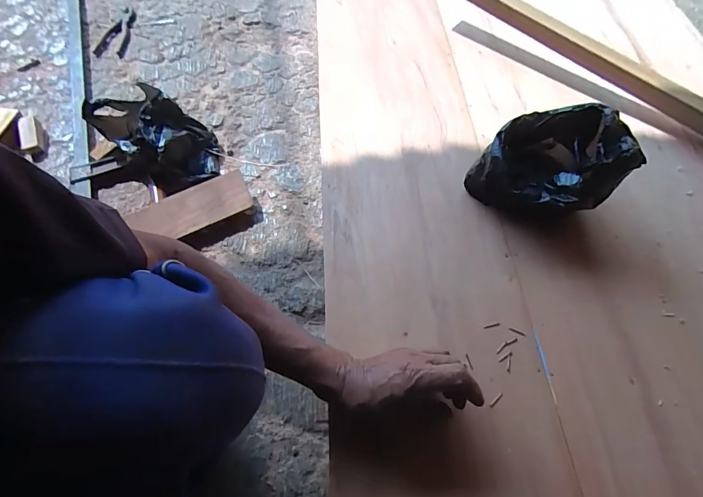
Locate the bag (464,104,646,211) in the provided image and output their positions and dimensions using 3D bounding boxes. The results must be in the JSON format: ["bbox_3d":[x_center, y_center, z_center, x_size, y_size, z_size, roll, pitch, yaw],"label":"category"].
[{"bbox_3d":[0.255,-0.123,0.536,0.170,0.127,0.143,-2,61,0],"label":"bag"}]

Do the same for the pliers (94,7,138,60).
[{"bbox_3d":[-0.589,-0.542,0.981,0.074,0.012,0.209,-8,61,-3],"label":"pliers"}]

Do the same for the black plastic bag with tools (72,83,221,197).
[{"bbox_3d":[-0.366,-0.195,0.727,0.209,0.108,0.160,-10,61,-4],"label":"black plastic bag with tools"}]

